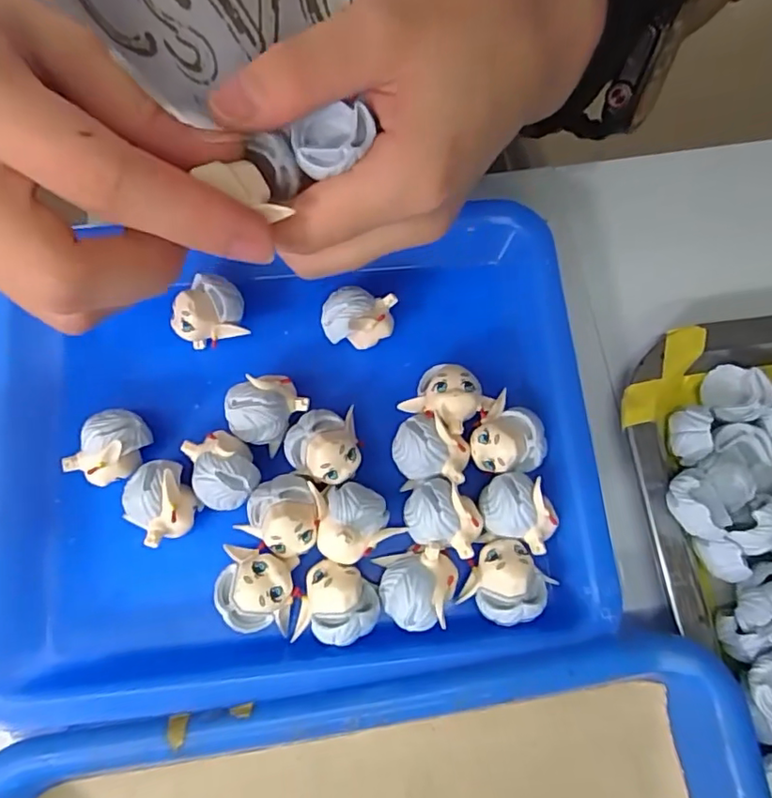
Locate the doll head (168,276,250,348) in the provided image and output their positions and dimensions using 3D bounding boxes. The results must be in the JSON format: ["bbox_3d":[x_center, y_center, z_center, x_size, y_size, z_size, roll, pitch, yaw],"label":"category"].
[{"bbox_3d":[-0.070,-0.033,0.221,0.027,0.025,0.021,-9,76,-5],"label":"doll head"}]

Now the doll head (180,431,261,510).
[{"bbox_3d":[-0.059,0.027,0.207,0.024,0.023,0.028,-18,77,-7],"label":"doll head"}]

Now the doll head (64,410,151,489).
[{"bbox_3d":[-0.100,0.018,0.208,0.021,0.024,0.028,25,76,4],"label":"doll head"}]

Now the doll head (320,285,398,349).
[{"bbox_3d":[-0.011,-0.032,0.222,0.027,0.021,0.020,7,75,-1],"label":"doll head"}]

